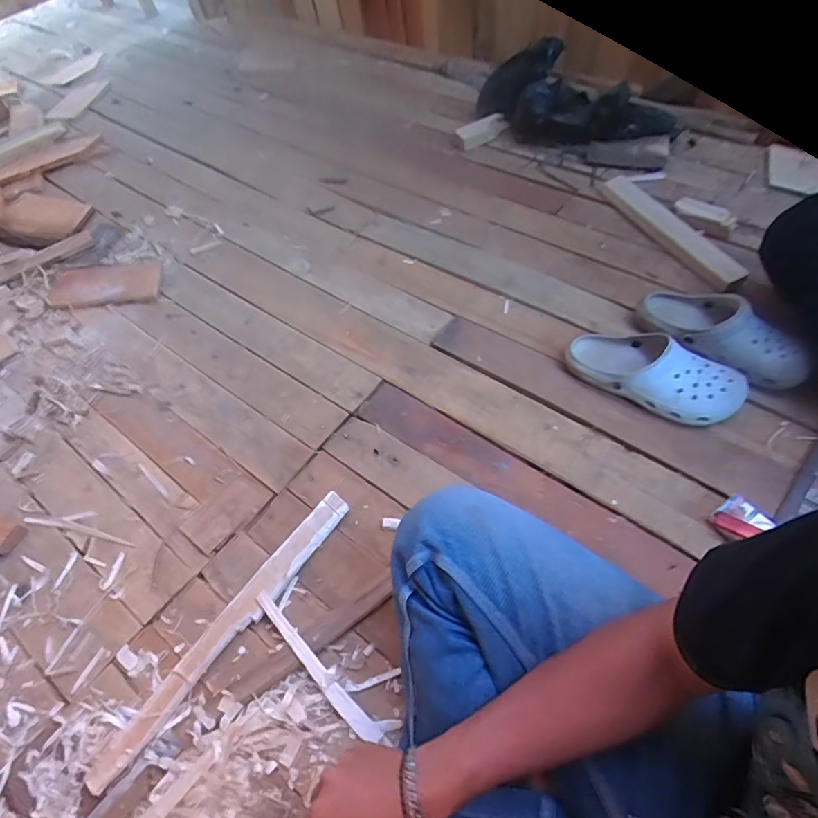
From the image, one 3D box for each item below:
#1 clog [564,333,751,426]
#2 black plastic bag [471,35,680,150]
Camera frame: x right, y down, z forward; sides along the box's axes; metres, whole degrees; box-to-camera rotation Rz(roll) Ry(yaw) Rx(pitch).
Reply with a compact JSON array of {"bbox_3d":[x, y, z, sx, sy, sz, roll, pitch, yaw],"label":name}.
[{"bbox_3d":[0.400,-0.059,0.806,0.273,0.079,0.118,24,62,19],"label":"clog"},{"bbox_3d":[0.468,-0.804,1.330,0.585,0.214,0.217,12,58,-4],"label":"black plastic bag"}]

